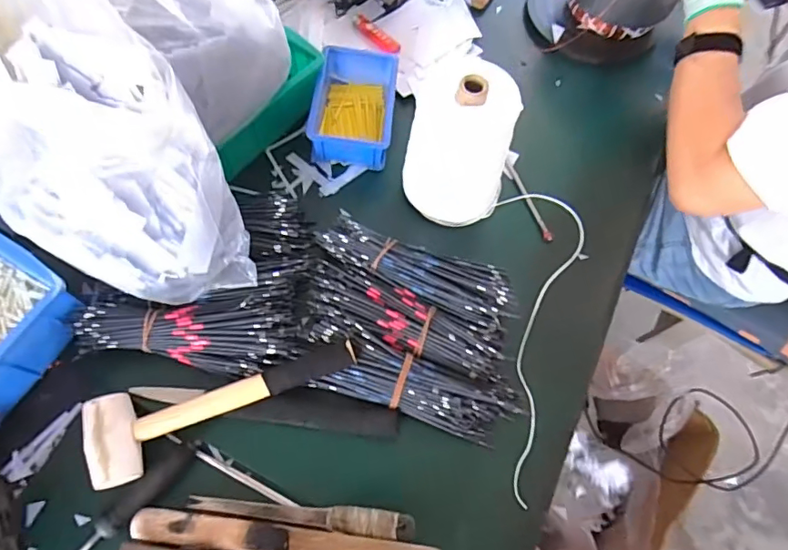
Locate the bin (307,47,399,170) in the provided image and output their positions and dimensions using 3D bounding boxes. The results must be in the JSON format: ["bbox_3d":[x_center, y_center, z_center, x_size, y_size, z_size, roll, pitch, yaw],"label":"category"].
[{"bbox_3d":[-0.049,-0.209,0.645,0.097,0.052,0.144,5,67,-1],"label":"bin"}]

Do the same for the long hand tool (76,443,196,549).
[{"bbox_3d":[-0.290,0.247,0.457,0.257,0.023,0.031,-40,75,-17],"label":"long hand tool"}]

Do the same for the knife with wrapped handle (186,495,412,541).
[{"bbox_3d":[-0.087,0.223,0.480,0.207,0.021,0.022,7,67,0],"label":"knife with wrapped handle"}]

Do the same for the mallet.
[{"bbox_3d":[-0.162,0.122,0.503,0.254,0.048,0.079,-19,70,-11],"label":"mallet"}]

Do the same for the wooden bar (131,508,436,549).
[{"bbox_3d":[-0.099,0.237,0.453,0.270,0.015,0.028,8,67,0],"label":"wooden bar"}]

